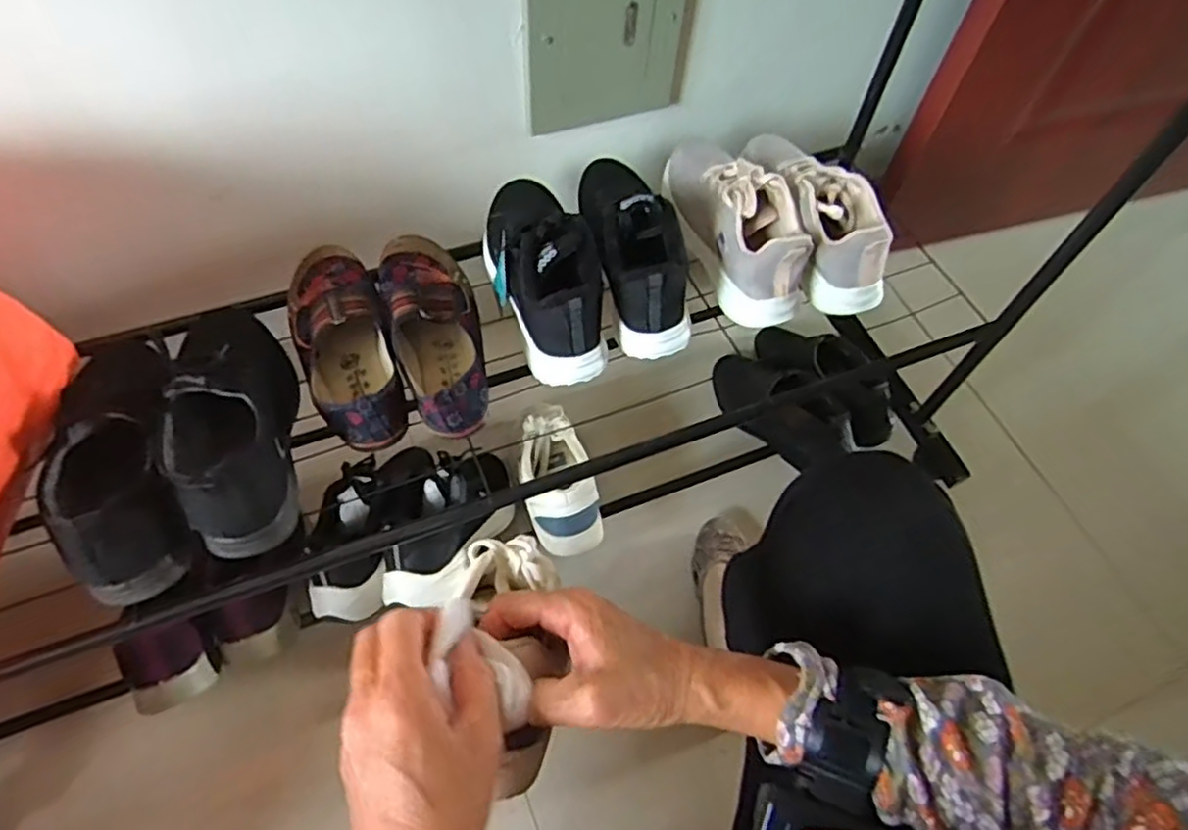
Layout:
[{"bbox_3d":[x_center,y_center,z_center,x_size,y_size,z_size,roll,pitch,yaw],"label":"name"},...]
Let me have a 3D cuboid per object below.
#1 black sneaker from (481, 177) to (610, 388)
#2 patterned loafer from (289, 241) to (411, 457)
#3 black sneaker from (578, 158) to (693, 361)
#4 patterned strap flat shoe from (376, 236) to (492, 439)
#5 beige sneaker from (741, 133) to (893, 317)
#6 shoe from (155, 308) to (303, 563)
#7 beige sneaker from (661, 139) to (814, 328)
[{"bbox_3d":[-0.050,-0.158,0.700,0.098,0.105,0.237,-10,61,-10],"label":"black sneaker"},{"bbox_3d":[-0.237,-0.070,0.666,0.083,0.065,0.221,-18,63,-14],"label":"patterned loafer"},{"bbox_3d":[0.035,-0.178,0.712,0.100,0.107,0.222,-9,61,-9],"label":"black sneaker"},{"bbox_3d":[-0.154,-0.089,0.683,0.083,0.053,0.240,-14,62,-12],"label":"patterned strap flat shoe"},{"bbox_3d":[0.243,-0.227,0.768,0.089,0.086,0.235,-8,61,-9],"label":"beige sneaker"},{"bbox_3d":[-0.317,-0.007,0.608,0.086,0.100,0.246,-12,62,-11],"label":"shoe"},{"bbox_3d":[0.151,-0.214,0.757,0.095,0.087,0.245,-12,62,-11],"label":"beige sneaker"}]

